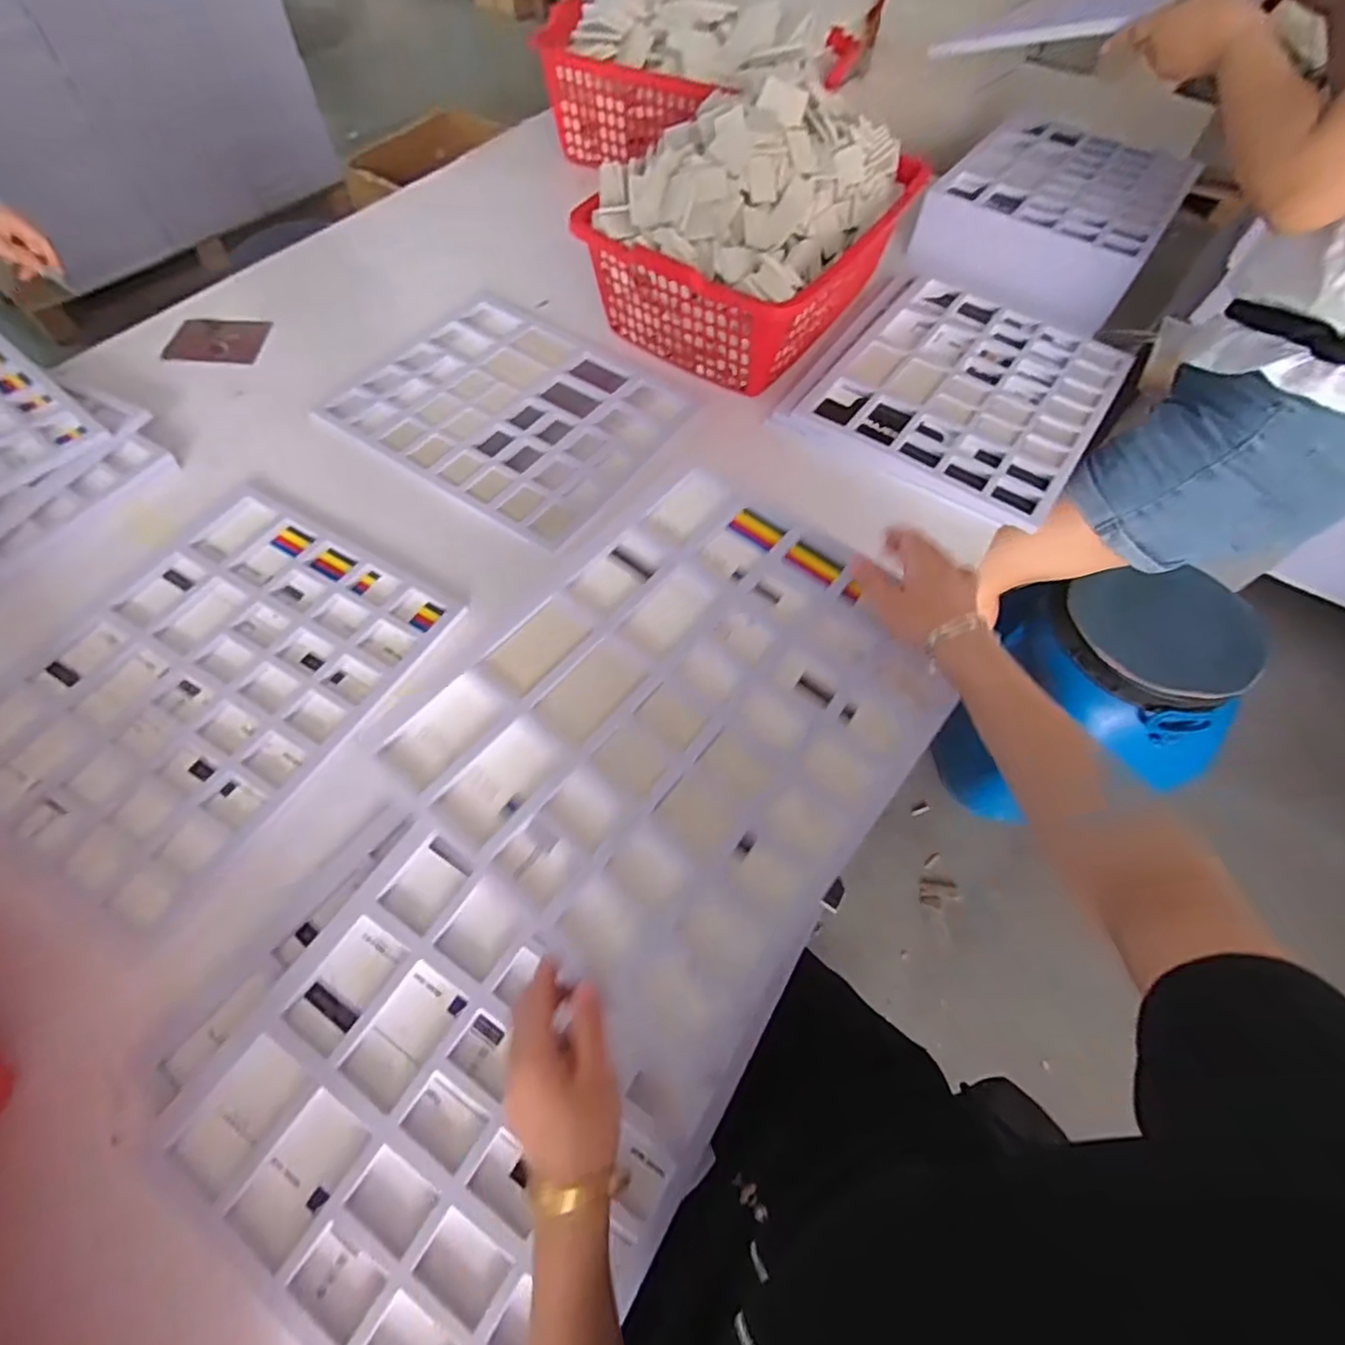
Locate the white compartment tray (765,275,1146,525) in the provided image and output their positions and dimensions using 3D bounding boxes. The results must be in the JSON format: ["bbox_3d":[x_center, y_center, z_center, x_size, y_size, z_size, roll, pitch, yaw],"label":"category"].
[{"bbox_3d":[0.417,-0.397,0.884,0.349,0.023,0.425,36,65,17],"label":"white compartment tray"}]

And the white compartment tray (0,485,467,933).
[{"bbox_3d":[-0.486,-0.001,0.665,0.343,0.029,0.424,27,62,12],"label":"white compartment tray"}]

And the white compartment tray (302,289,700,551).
[{"bbox_3d":[-0.215,-0.363,0.876,0.407,0.037,0.342,32,64,15],"label":"white compartment tray"}]

